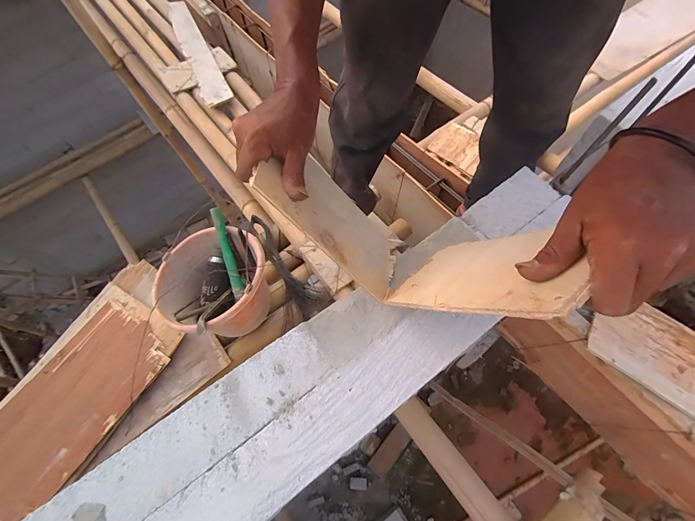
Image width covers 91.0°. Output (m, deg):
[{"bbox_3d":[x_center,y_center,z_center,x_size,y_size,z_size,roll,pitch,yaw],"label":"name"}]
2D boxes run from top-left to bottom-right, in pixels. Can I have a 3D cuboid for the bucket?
[{"bbox_3d":[-0.335,0.072,0.904,0.258,0.222,0.259,-1,65,3],"label":"bucket"}]

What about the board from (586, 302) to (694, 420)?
[{"bbox_3d":[0.761,0.245,0.747,0.406,0.023,0.224,37,58,22],"label":"board"}]

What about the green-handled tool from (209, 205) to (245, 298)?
[{"bbox_3d":[-0.310,-0.020,0.890,0.034,0.024,0.235,-13,101,-3],"label":"green-handled tool"}]

